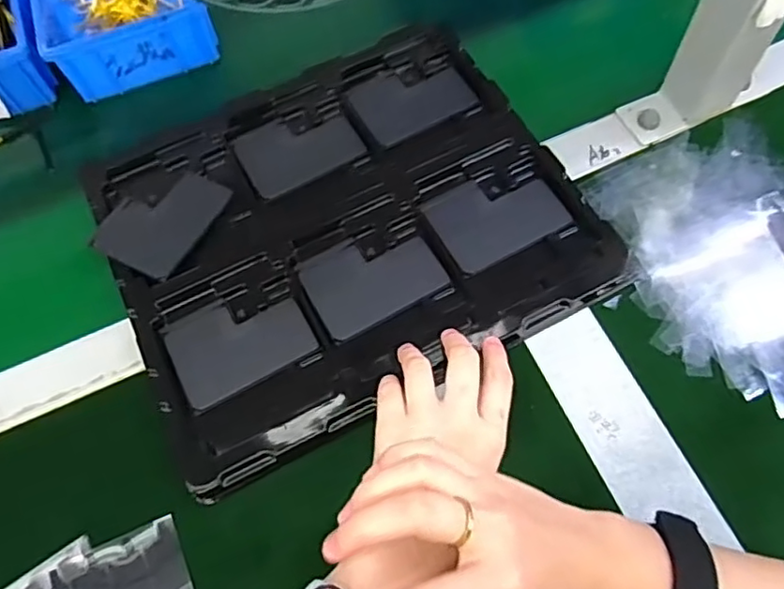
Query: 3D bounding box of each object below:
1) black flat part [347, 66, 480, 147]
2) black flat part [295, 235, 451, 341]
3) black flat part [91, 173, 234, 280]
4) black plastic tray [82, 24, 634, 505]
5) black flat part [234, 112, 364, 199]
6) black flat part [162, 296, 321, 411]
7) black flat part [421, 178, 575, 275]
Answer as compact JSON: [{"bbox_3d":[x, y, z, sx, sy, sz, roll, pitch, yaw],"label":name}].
[{"bbox_3d":[0.016,-0.164,0.512,0.089,0.004,0.072,-28,66,-10],"label":"black flat part"},{"bbox_3d":[-0.014,-0.013,0.434,0.089,0.004,0.067,-28,66,-10],"label":"black flat part"},{"bbox_3d":[-0.169,-0.057,0.460,0.065,0.005,0.090,25,62,8],"label":"black flat part"},{"bbox_3d":[-0.039,-0.057,0.455,0.321,0.020,0.282,-28,68,-11],"label":"black plastic tray"},{"bbox_3d":[-0.073,-0.115,0.489,0.089,0.004,0.067,-29,66,-10],"label":"black flat part"},{"bbox_3d":[-0.102,0.031,0.419,0.089,0.004,0.063,-27,66,-9],"label":"black flat part"},{"bbox_3d":[0.075,-0.058,0.451,0.089,0.004,0.066,-28,66,-10],"label":"black flat part"}]

